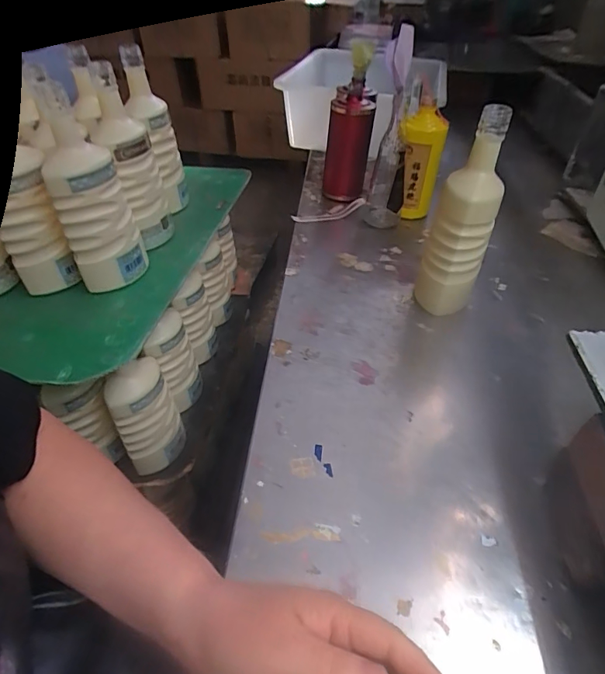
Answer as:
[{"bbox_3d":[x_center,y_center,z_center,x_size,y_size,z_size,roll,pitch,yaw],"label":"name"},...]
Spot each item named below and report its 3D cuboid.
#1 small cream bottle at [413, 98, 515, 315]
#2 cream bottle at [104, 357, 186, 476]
[{"bbox_3d":[0.199,-0.136,0.550,0.073,0.251,0.079,18,45,17],"label":"small cream bottle"},{"bbox_3d":[-0.226,0.117,0.642,0.084,0.179,0.085,-1,43,1],"label":"cream bottle"}]

